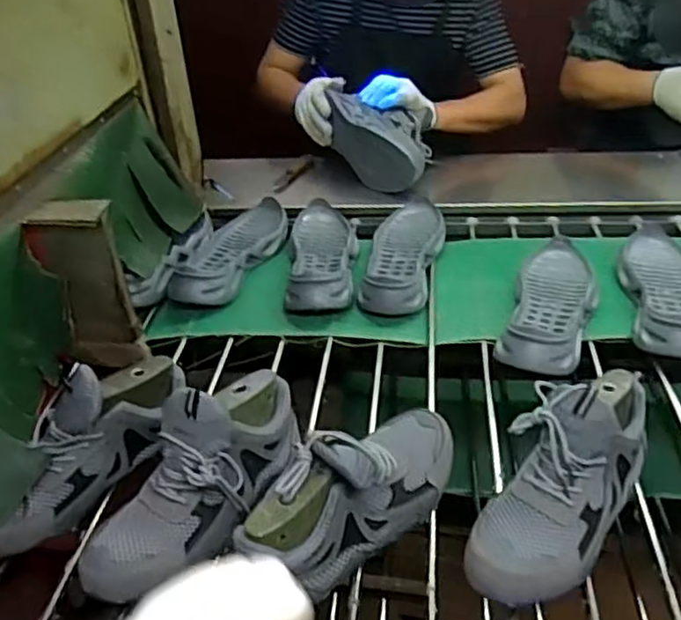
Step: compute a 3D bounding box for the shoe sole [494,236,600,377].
[{"bbox_3d":[0.295,-0.009,0.919,0.106,0.034,0.309,12,36,18],"label":"shoe sole"}]

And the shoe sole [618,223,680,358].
[{"bbox_3d":[0.449,-0.028,0.924,0.099,0.049,0.282,8,35,13],"label":"shoe sole"}]

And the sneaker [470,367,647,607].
[{"bbox_3d":[0.209,0.149,0.613,0.106,0.106,0.267,26,62,34],"label":"sneaker"}]

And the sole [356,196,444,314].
[{"bbox_3d":[0.103,-0.096,1.055,0.108,0.048,0.311,8,35,13],"label":"sole"}]

